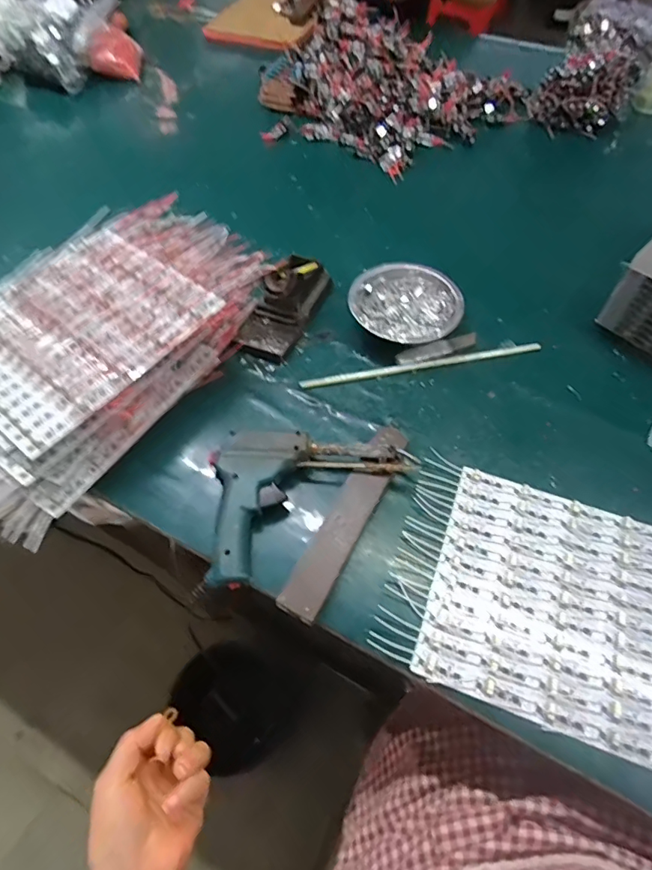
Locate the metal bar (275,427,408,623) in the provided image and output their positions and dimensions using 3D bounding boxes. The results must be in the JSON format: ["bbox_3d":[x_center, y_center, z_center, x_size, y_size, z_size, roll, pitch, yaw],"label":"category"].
[{"bbox_3d":[0.023,0.070,0.442,0.032,0.009,0.198,26,62,15],"label":"metal bar"}]

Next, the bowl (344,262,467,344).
[{"bbox_3d":[0.092,-0.148,0.573,0.125,0.035,0.111,23,59,12],"label":"bowl"}]

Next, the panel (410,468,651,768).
[{"bbox_3d":[0.208,0.142,0.411,0.226,0.006,0.190,19,58,10],"label":"panel"}]

